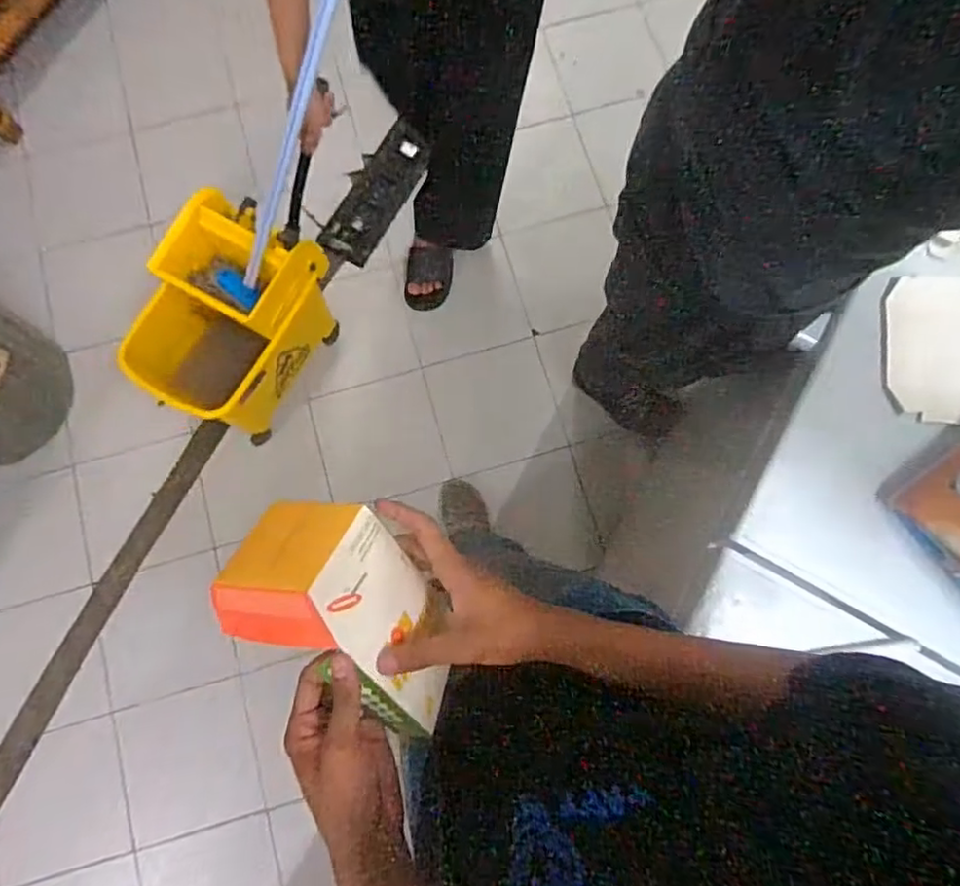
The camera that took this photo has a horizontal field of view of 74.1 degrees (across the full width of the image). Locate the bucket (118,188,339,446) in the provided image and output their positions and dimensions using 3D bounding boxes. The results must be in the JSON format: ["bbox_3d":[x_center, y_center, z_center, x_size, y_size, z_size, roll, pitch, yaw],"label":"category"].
[{"bbox_3d":[-0.542,-0.254,1.410,0.277,0.470,0.412,31,75,9],"label":"bucket"}]

